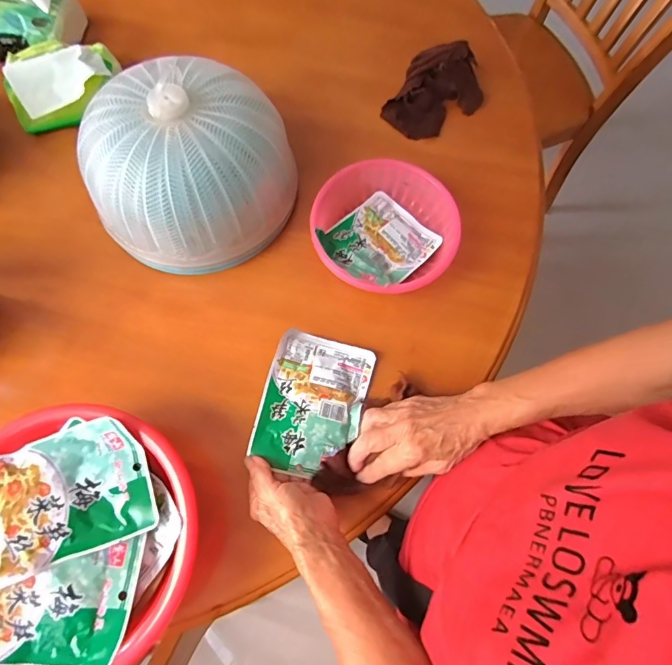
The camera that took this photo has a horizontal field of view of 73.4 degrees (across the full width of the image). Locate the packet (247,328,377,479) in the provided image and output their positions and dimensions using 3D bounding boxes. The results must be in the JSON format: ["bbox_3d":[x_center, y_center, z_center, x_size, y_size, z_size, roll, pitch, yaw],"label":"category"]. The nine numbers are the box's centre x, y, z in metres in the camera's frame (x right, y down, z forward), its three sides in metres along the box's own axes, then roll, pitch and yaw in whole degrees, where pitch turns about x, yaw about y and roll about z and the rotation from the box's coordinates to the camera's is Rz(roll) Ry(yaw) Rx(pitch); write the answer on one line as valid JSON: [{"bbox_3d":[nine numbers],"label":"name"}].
[{"bbox_3d":[-0.026,0.076,0.490,0.107,0.017,0.148,15,72,3],"label":"packet"}]

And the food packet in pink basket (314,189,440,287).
[{"bbox_3d":[0.051,-0.111,0.548,0.130,0.046,0.109,-40,77,-14],"label":"food packet in pink basket"}]

